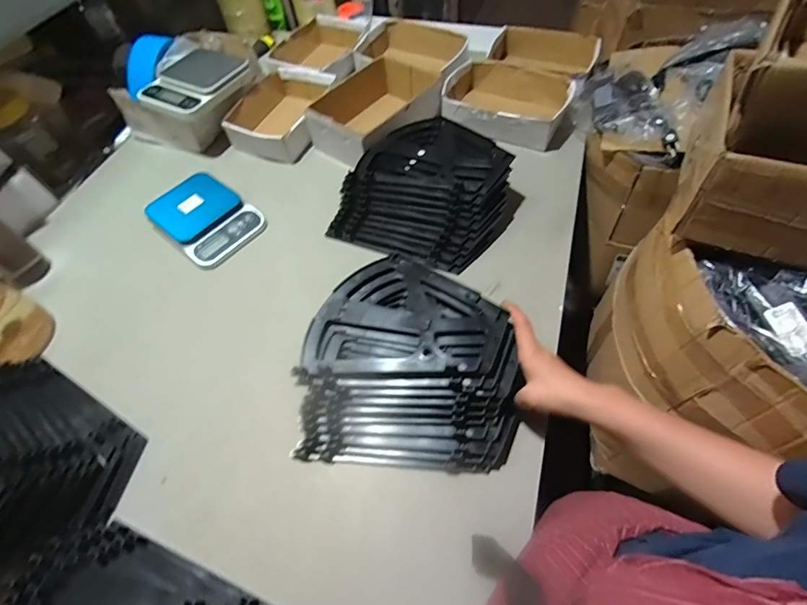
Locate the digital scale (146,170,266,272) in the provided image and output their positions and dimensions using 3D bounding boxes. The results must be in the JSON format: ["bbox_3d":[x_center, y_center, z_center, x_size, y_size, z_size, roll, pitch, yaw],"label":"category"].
[{"bbox_3d":[-0.371,-0.159,0.764,0.201,0.040,0.150,33,66,22],"label":"digital scale"}]

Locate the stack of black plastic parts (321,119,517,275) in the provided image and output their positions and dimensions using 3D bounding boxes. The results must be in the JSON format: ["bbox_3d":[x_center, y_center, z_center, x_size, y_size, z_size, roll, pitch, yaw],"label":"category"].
[{"bbox_3d":[0.050,-0.208,0.733,0.273,0.083,0.269,20,61,15],"label":"stack of black plastic parts"}]

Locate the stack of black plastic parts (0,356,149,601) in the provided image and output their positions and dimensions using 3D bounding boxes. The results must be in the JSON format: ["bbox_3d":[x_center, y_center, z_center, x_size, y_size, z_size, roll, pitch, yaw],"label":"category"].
[{"bbox_3d":[-0.525,0.222,0.517,0.302,0.092,0.268,25,63,18],"label":"stack of black plastic parts"}]

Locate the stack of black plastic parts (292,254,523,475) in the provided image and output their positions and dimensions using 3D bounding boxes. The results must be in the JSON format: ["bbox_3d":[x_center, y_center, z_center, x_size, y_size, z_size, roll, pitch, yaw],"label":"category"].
[{"bbox_3d":[0.010,0.076,0.561,0.272,0.086,0.265,3,58,6],"label":"stack of black plastic parts"}]

